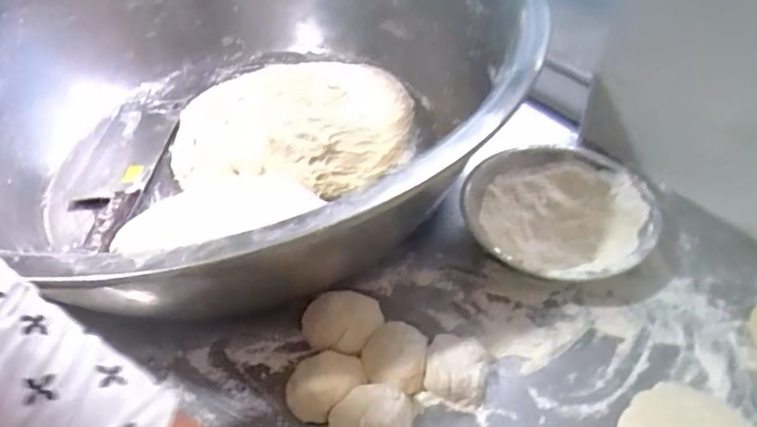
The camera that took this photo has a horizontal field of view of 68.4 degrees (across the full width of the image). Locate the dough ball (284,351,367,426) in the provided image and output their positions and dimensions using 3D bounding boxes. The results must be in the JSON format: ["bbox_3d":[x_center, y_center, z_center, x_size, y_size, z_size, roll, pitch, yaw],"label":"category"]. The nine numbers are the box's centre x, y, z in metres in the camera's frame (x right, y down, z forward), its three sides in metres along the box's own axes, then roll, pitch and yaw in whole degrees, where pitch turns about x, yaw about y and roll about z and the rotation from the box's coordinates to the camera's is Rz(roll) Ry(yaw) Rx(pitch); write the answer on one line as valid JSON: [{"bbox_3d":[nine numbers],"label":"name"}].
[{"bbox_3d":[-0.043,0.134,0.444,0.061,0.035,0.048,-33,51,-24],"label":"dough ball"}]

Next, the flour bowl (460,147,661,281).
[{"bbox_3d":[0.171,0.009,0.538,0.175,0.050,0.166,1,46,6],"label":"flour bowl"}]

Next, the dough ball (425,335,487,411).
[{"bbox_3d":[0.062,0.124,0.445,0.047,0.034,0.047,-3,45,3],"label":"dough ball"}]

